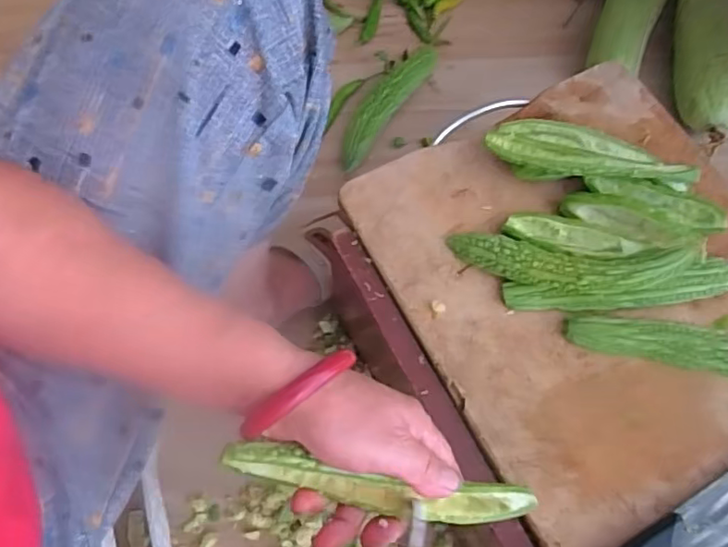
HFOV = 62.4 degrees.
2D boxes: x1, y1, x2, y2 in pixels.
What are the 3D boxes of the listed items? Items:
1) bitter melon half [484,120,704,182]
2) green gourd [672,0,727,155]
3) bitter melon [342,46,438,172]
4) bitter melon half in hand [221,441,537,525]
[{"bbox_3d":[0.181,-0.091,0.493,0.157,0.040,0.049,20,71,9],"label":"bitter melon half"},{"bbox_3d":[0.460,-0.320,0.798,0.073,0.070,0.304,9,68,3],"label":"green gourd"},{"bbox_3d":[0.032,-0.236,0.809,0.051,0.041,0.225,32,71,12],"label":"bitter melon"},{"bbox_3d":[0.008,0.118,0.332,0.172,0.028,0.024,15,69,-13],"label":"bitter melon half in hand"}]

